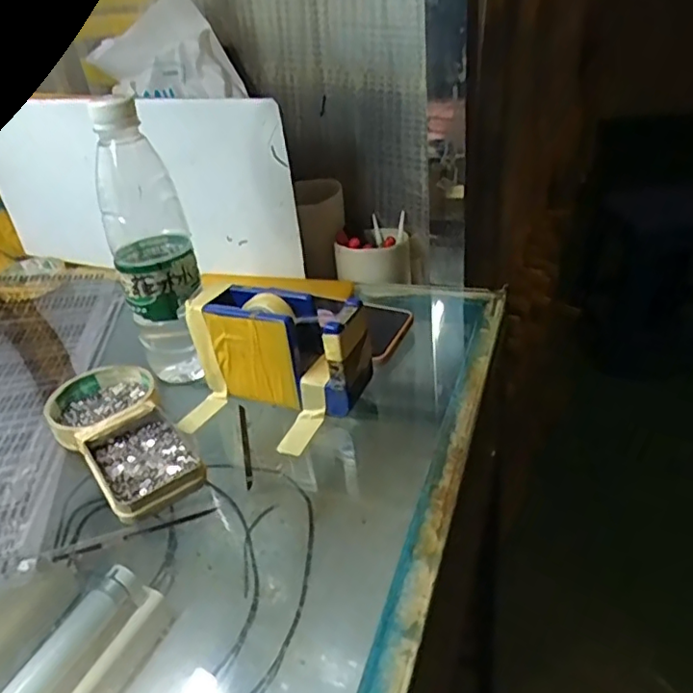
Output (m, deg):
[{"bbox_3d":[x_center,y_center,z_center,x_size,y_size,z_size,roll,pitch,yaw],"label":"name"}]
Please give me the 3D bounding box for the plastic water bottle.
[{"bbox_3d":[-0.154,-0.078,0.463,0.061,0.219,0.071,-15,33,-13],"label":"plastic water bottle"}]

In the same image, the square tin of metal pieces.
[{"bbox_3d":[-0.143,0.079,0.409,0.064,0.020,0.096,-26,37,-28],"label":"square tin of metal pieces"}]

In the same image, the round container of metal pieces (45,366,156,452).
[{"bbox_3d":[-0.191,0.048,0.465,0.080,0.021,0.089,-23,36,-23],"label":"round container of metal pieces"}]

